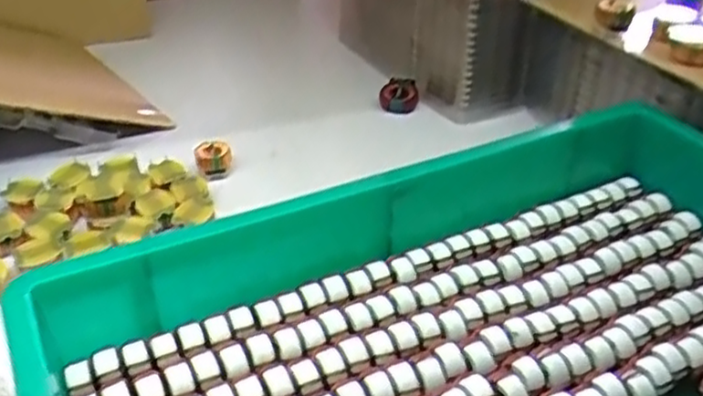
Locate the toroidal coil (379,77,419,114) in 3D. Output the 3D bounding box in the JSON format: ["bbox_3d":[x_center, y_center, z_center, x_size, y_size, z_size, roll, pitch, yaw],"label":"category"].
[{"bbox_3d":[0.044,-0.094,0.670,0.035,0.021,0.032,1,37,-1],"label":"toroidal coil"}]

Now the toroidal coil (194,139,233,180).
[{"bbox_3d":[-0.110,-0.030,0.577,0.029,0.027,0.023,-6,38,-11],"label":"toroidal coil"}]

